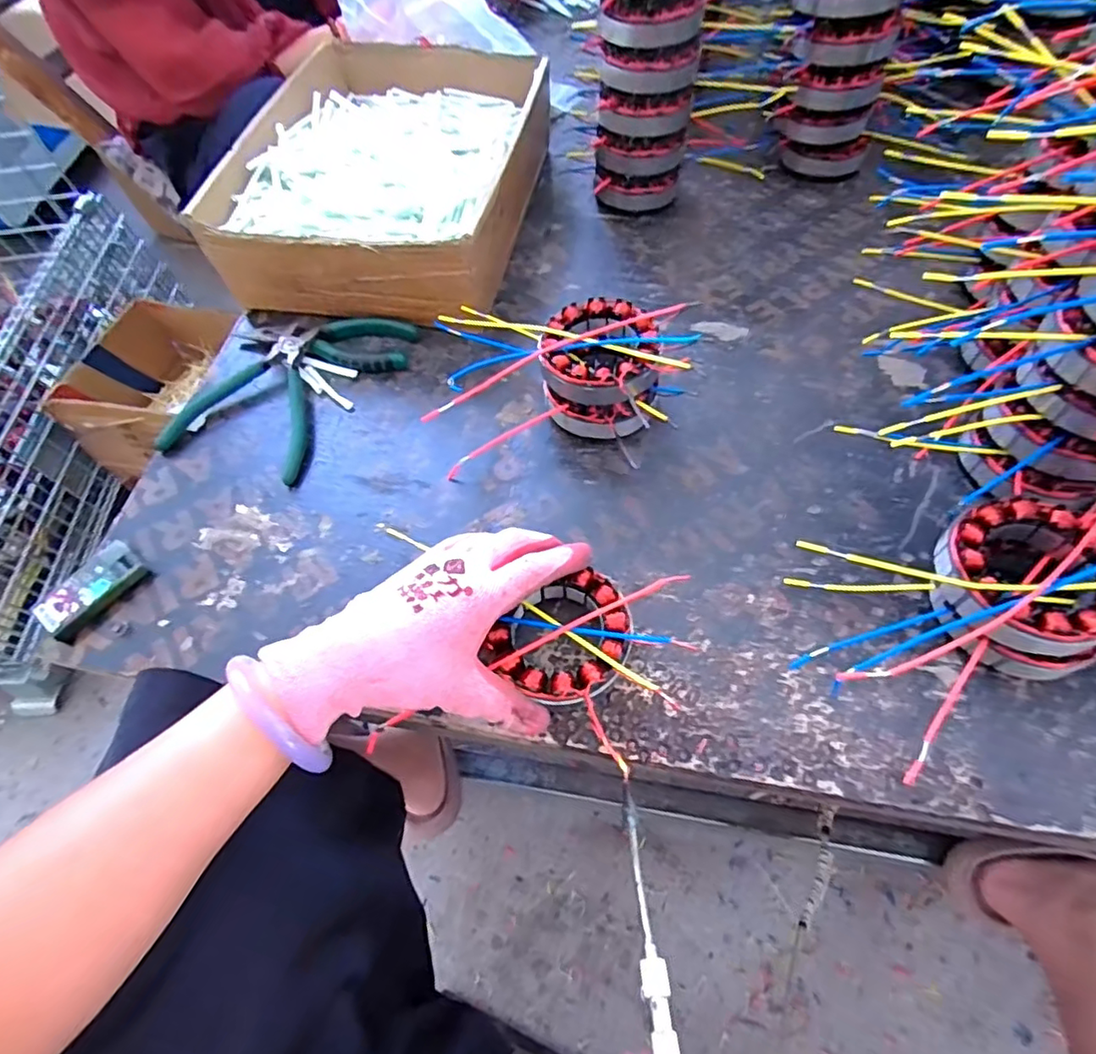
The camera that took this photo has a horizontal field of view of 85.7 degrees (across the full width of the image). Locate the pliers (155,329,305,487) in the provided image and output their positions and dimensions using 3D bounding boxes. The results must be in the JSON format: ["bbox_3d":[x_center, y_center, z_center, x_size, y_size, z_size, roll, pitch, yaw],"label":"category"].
[{"bbox_3d":[-0.237,-0.105,0.478,0.122,0.024,0.126,12,62,12],"label":"pliers"}]

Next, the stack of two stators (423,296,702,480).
[{"bbox_3d":[0.004,-0.122,0.448,0.190,0.064,0.138,-6,60,2],"label":"stack of two stators"}]

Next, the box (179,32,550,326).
[{"bbox_3d":[-0.137,-0.350,0.568,0.244,0.086,0.352,8,61,9],"label":"box"}]

